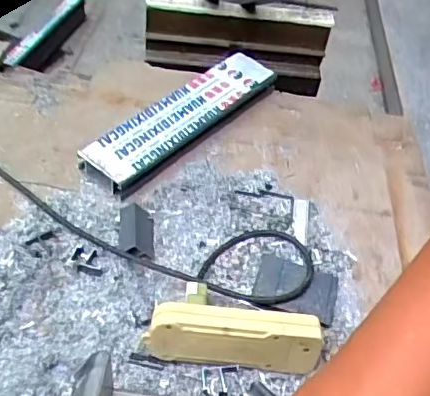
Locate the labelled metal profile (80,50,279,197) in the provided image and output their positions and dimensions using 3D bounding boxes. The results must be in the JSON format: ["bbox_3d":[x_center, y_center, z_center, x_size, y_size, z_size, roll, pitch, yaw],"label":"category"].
[{"bbox_3d":[-0.039,-0.115,0.789,0.091,0.035,0.340,34,52,22],"label":"labelled metal profile"}]

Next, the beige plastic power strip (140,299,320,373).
[{"bbox_3d":[0.018,0.136,0.551,0.168,0.057,0.041,7,47,-2],"label":"beige plastic power strip"}]

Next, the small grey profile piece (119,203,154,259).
[{"bbox_3d":[-0.091,0.035,0.644,0.038,0.024,0.076,-1,46,-11],"label":"small grey profile piece"}]

